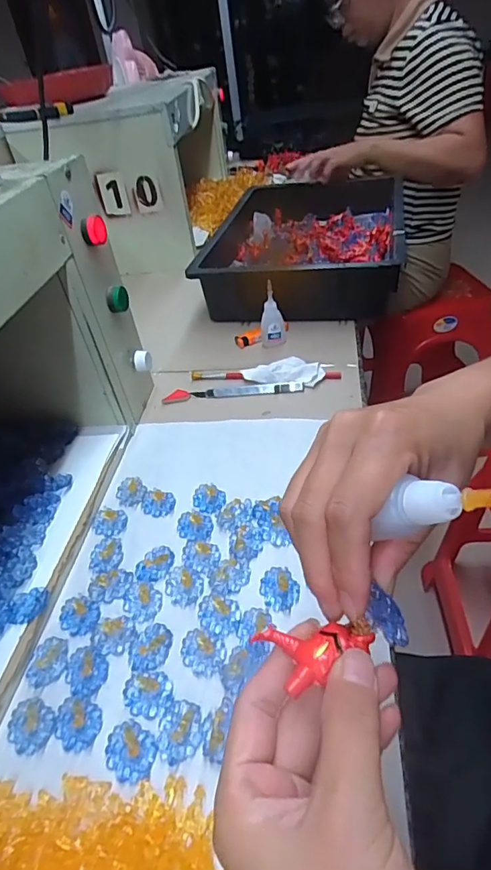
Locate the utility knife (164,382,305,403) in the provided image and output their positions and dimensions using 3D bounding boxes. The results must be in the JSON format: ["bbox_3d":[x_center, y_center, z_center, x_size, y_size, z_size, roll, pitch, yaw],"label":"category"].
[{"bbox_3d":[-0.016,-0.058,0.616,0.176,0.012,0.021,-5,41,8],"label":"utility knife"}]

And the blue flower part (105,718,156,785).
[{"bbox_3d":[-0.077,0.207,0.318,0.037,0.012,0.030,26,50,31],"label":"blue flower part"}]

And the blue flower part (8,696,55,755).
[{"bbox_3d":[-0.153,0.205,0.342,0.033,0.005,0.030,-3,41,2],"label":"blue flower part"}]

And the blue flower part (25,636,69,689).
[{"bbox_3d":[-0.153,0.176,0.374,0.029,0.004,0.037,-4,41,2],"label":"blue flower part"}]

